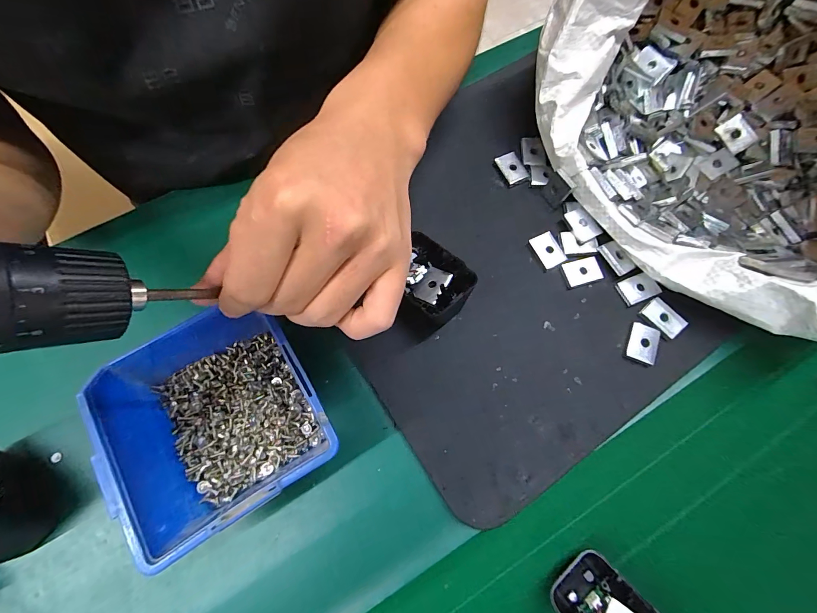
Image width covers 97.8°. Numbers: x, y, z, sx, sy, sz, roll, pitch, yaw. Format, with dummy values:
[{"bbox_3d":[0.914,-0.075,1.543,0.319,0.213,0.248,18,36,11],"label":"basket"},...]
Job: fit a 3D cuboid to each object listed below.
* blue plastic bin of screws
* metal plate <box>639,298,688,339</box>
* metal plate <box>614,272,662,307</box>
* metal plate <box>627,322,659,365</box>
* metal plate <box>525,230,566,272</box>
[{"bbox_3d":[-0.114,0.064,0.224,0.113,0.060,0.120,-30,76,-9],"label":"blue plastic bin of screws"},{"bbox_3d":[0.190,0.008,0.265,0.018,0.004,0.027,-39,77,-11],"label":"metal plate"},{"bbox_3d":[0.176,-0.014,0.274,0.026,0.005,0.020,-27,81,14],"label":"metal plate"},{"bbox_3d":[0.172,0.027,0.260,0.017,0.006,0.028,23,74,6],"label":"metal plate"},{"bbox_3d":[0.110,-0.044,0.284,0.021,0.005,0.028,-21,74,-7],"label":"metal plate"}]

